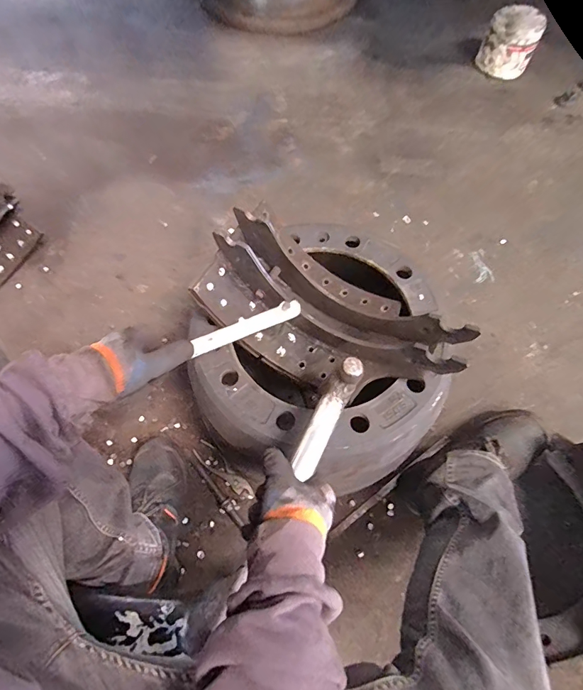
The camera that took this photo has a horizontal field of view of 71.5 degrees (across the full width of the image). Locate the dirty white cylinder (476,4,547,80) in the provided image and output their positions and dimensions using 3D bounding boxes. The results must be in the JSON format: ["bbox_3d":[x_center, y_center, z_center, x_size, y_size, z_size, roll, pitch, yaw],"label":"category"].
[{"bbox_3d":[0.690,-0.956,1.284,0.161,0.144,0.150,25,67,11],"label":"dirty white cylinder"}]

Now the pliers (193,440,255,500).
[{"bbox_3d":[-0.126,0.236,0.755,0.142,0.009,0.037,41,70,17],"label":"pliers"}]

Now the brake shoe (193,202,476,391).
[{"bbox_3d":[0.061,-0.045,0.588,0.359,0.141,0.182,26,67,11],"label":"brake shoe"}]

